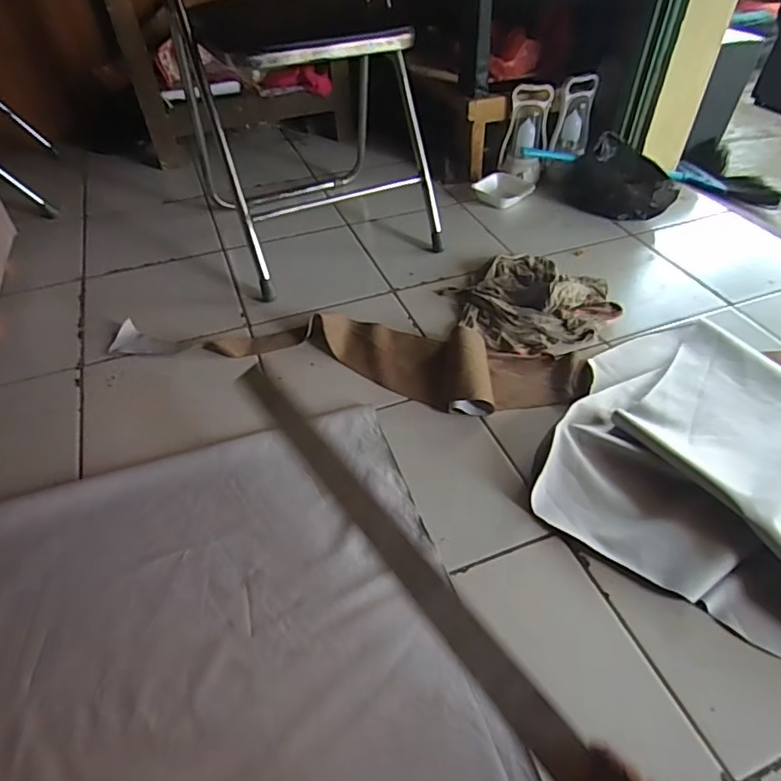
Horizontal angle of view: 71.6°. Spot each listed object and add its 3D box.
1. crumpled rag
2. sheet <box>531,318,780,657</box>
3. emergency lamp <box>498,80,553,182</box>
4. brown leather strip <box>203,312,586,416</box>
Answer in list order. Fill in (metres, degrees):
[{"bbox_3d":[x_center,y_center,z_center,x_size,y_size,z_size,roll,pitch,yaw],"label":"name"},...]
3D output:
[{"bbox_3d":[0.281,-0.188,1.060,0.326,0.062,0.277,-24,49,-22],"label":"crumpled rag"},{"bbox_3d":[0.564,0.118,0.751,0.612,0.070,0.520,29,51,26],"label":"sheet"},{"bbox_3d":[0.346,-0.658,1.390,0.112,0.209,0.111,8,45,7],"label":"emergency lamp"},{"bbox_3d":[0.018,-0.062,0.948,0.629,0.036,0.170,11,46,11],"label":"brown leather strip"}]

